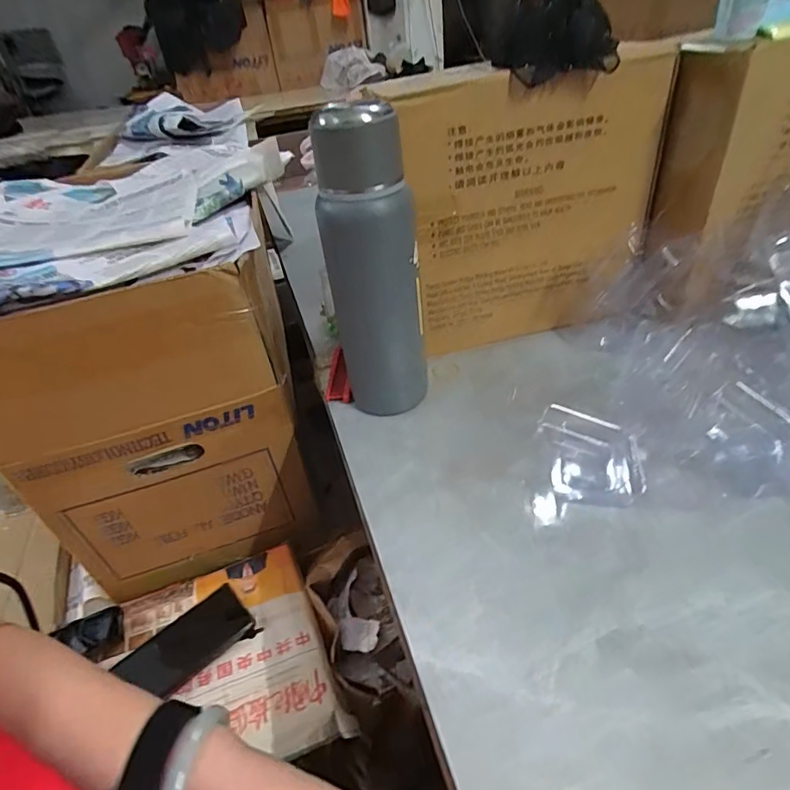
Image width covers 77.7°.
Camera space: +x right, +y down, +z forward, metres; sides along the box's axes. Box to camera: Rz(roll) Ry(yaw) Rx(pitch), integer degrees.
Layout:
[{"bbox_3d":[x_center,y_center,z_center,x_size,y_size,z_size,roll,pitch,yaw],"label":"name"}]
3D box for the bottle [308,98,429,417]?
[{"bbox_3d":[-0.021,-0.107,0.447,0.080,0.270,0.075,-11,39,-4],"label":"bottle"}]

